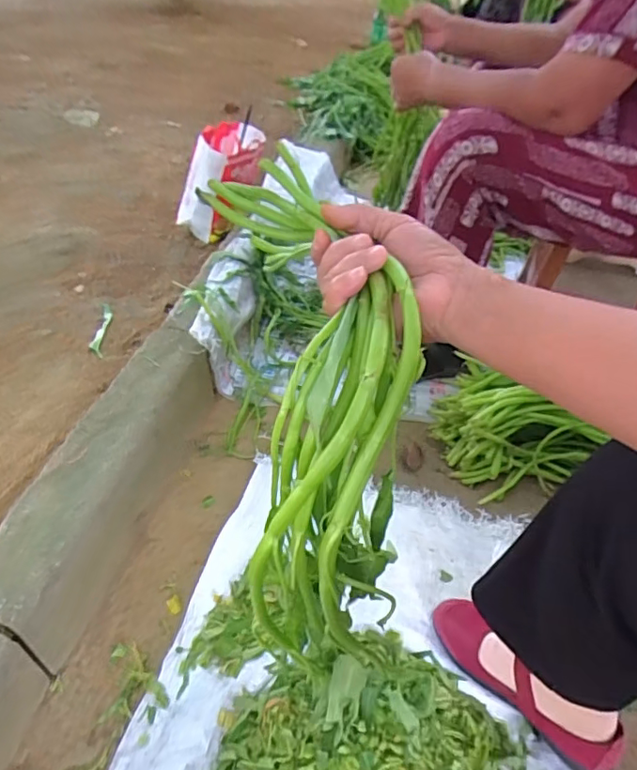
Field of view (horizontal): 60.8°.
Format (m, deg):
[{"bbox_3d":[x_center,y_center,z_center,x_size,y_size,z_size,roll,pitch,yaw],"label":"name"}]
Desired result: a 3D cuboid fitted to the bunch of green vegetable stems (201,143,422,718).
[{"bbox_3d":[-0.002,0.007,0.372,0.110,0.134,0.380,-5,78,-7],"label":"bunch of green vegetable stems"}]

